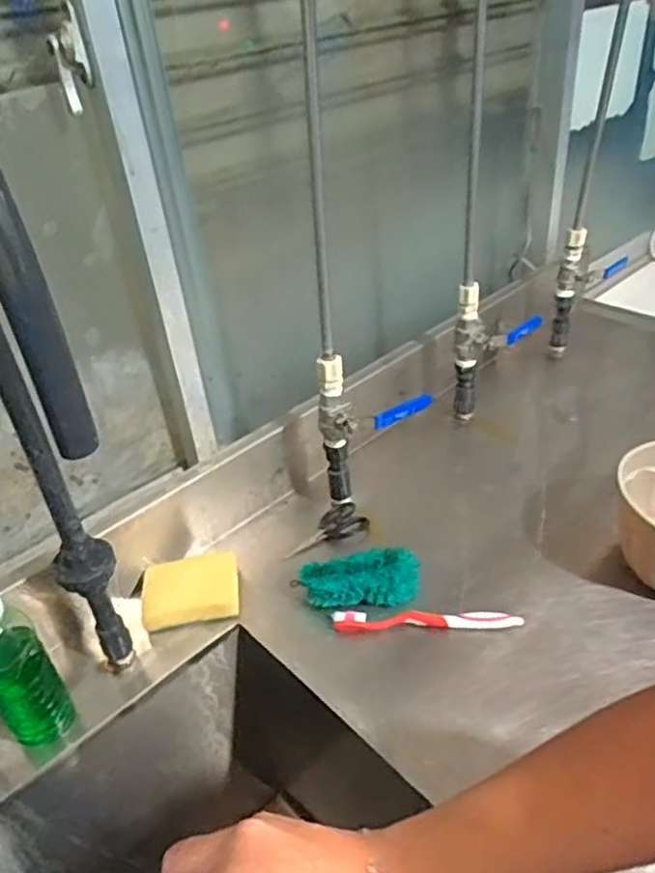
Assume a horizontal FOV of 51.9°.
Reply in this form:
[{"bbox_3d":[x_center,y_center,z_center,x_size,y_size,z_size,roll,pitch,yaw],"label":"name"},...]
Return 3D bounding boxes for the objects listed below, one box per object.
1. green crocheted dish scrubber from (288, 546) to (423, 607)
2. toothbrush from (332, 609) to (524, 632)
[{"bbox_3d":[0.032,0.152,0.709,0.131,0.038,0.050,-7,35,-1],"label":"green crocheted dish scrubber"},{"bbox_3d":[0.099,0.187,0.679,0.185,0.019,0.020,-3,35,5],"label":"toothbrush"}]

